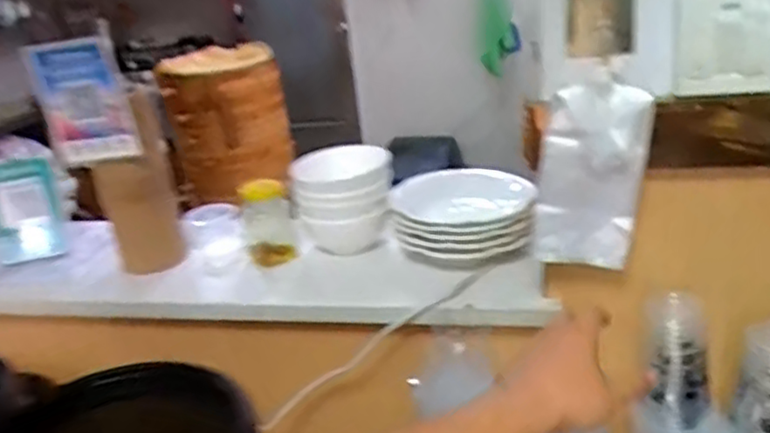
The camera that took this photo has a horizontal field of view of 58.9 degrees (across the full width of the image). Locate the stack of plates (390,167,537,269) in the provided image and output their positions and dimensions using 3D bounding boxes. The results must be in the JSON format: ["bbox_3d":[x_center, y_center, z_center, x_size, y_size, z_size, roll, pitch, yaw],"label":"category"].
[{"bbox_3d":[0.110,-0.005,0.952,0.183,0.086,0.148,-2,24,9],"label":"stack of plates"}]

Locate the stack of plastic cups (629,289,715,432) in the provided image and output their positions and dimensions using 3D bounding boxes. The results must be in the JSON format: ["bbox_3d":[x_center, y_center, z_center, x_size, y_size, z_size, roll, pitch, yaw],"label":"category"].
[{"bbox_3d":[0.326,0.244,0.783,0.083,0.338,0.077,3,25,20],"label":"stack of plastic cups"}]

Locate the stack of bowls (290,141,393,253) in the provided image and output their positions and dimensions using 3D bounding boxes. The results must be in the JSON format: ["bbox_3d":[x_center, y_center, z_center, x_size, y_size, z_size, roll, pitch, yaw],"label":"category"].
[{"bbox_3d":[-0.056,-0.023,0.986,0.135,0.126,0.113,-5,24,2],"label":"stack of bowls"}]

